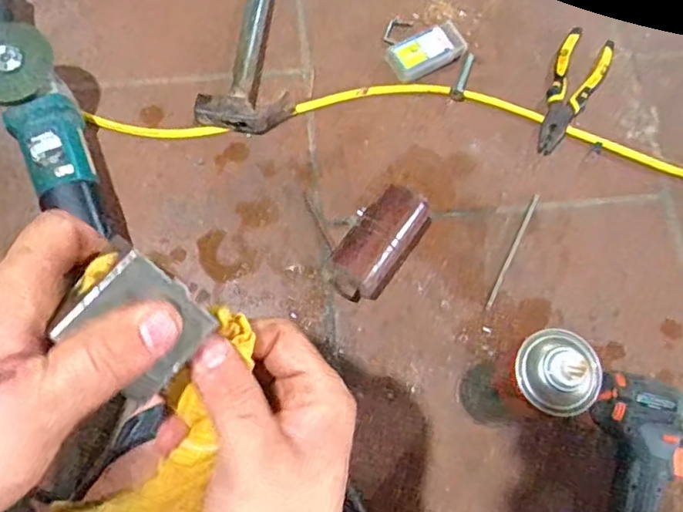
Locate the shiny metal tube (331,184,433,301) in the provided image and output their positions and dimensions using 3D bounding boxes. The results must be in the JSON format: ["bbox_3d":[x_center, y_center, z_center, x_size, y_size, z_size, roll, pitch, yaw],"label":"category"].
[{"bbox_3d":[0.040,-0.015,0.644,0.062,0.058,0.128,35,76,10],"label":"shiny metal tube"}]

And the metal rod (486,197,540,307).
[{"bbox_3d":[0.192,-0.005,0.678,0.007,0.004,0.147,25,74,7],"label":"metal rod"}]

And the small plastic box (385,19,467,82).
[{"bbox_3d":[0.104,-0.245,0.736,0.094,0.025,0.047,-30,75,-9],"label":"small plastic box"}]

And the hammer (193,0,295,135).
[{"bbox_3d":[-0.081,-0.300,0.746,0.108,0.036,0.333,14,73,4],"label":"hammer"}]

